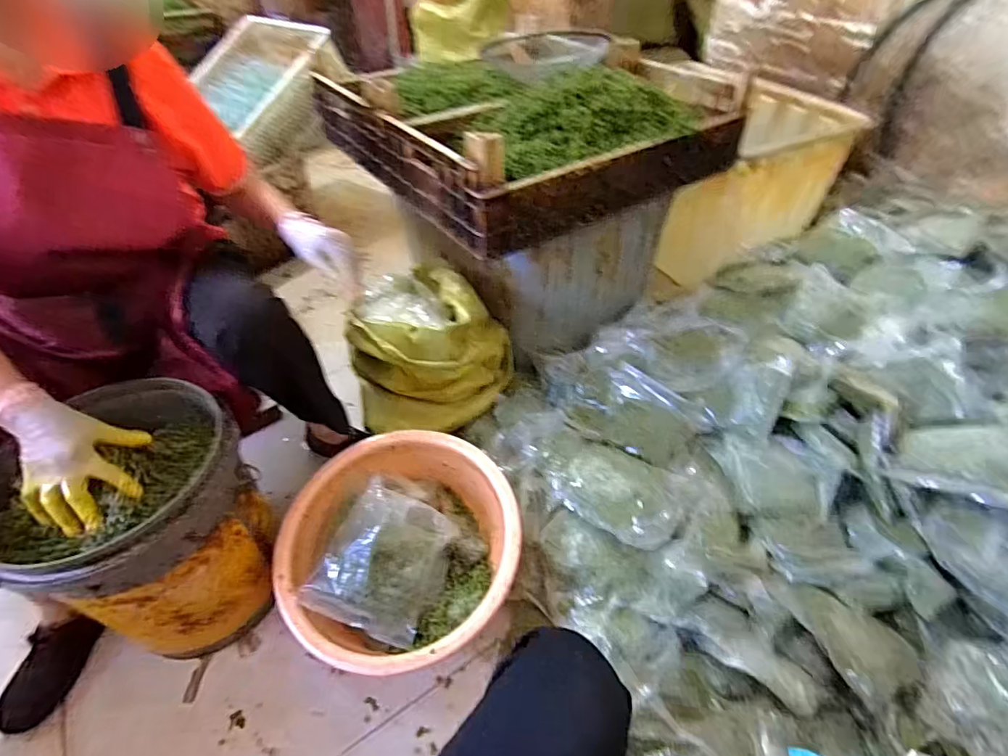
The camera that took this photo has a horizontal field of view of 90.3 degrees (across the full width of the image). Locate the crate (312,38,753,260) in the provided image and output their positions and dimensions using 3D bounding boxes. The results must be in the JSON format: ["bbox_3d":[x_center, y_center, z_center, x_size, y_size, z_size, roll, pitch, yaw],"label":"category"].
[{"bbox_3d":[0.046,-0.591,1.136,0.691,0.215,0.716,-26,49,-23],"label":"crate"}]

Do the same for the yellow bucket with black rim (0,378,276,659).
[{"bbox_3d":[-0.540,0.230,0.789,0.305,0.345,0.295,-1,44,1],"label":"yellow bucket with black rim"}]

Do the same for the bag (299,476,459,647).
[{"bbox_3d":[-0.184,0.293,0.801,0.186,0.085,0.212,36,60,-13],"label":"bag"}]

